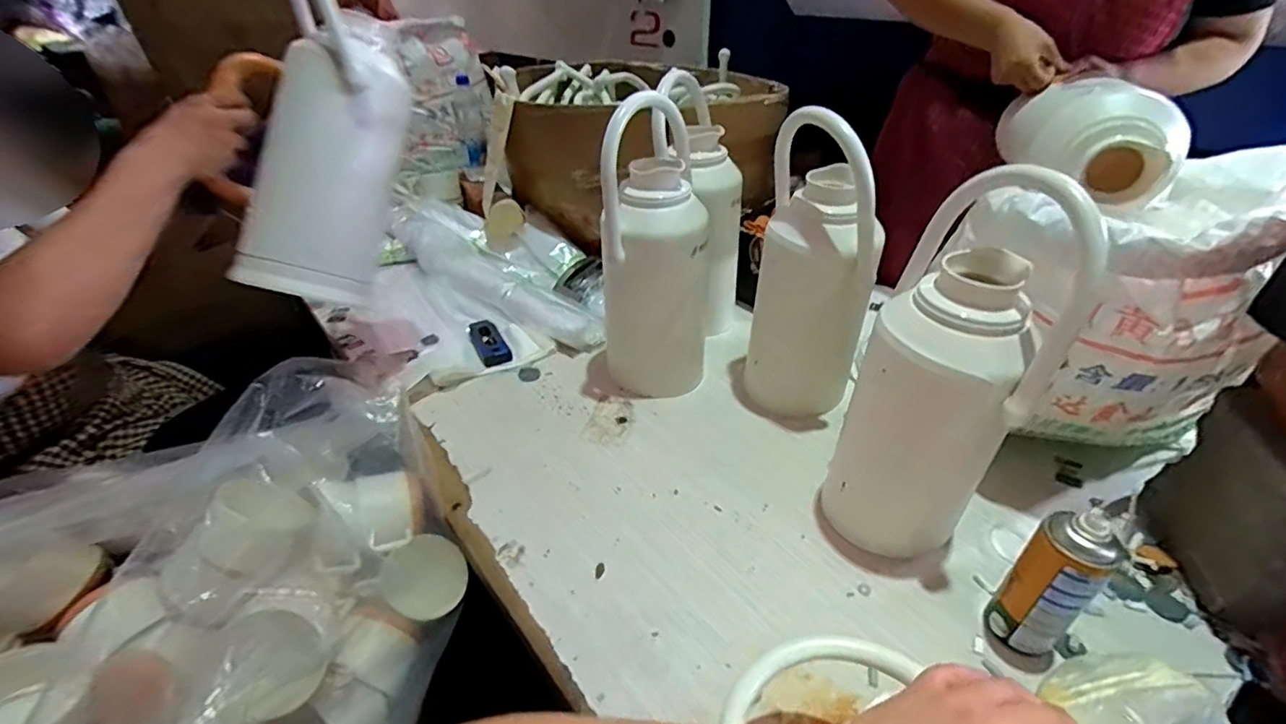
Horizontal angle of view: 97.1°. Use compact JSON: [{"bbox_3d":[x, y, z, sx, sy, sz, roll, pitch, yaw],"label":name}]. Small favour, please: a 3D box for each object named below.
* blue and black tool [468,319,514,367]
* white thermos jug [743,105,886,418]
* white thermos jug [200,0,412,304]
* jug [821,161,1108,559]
[{"bbox_3d":[-0.286,-0.039,1.051,0.052,0.014,0.130,-20,41,-22],"label":"blue and black tool"},{"bbox_3d":[0.242,-0.122,0.806,0.146,0.416,0.124,9,39,13],"label":"white thermos jug"},{"bbox_3d":[-0.444,-0.304,0.790,0.220,0.396,0.150,7,23,-47],"label":"white thermos jug"},{"bbox_3d":[0.323,0.021,0.616,0.160,0.418,0.142,19,42,25],"label":"jug"}]

